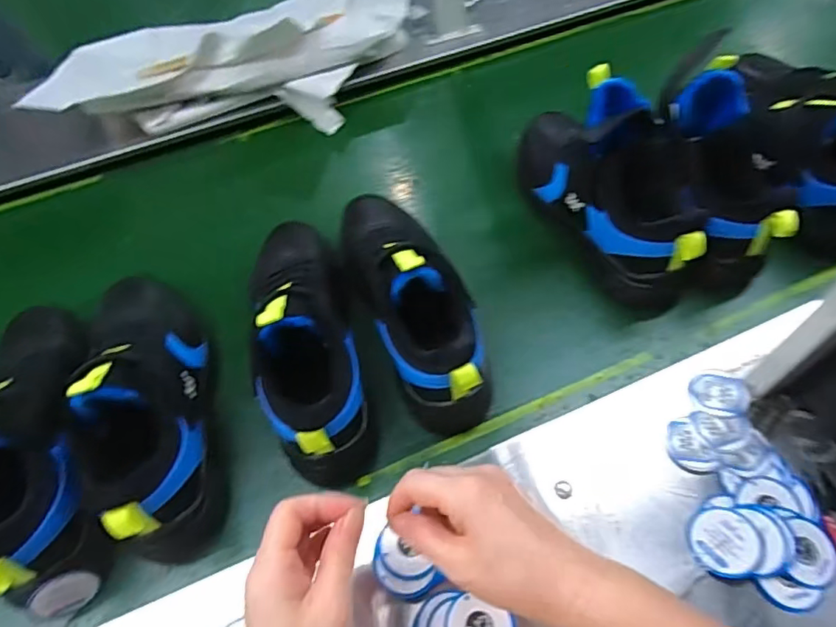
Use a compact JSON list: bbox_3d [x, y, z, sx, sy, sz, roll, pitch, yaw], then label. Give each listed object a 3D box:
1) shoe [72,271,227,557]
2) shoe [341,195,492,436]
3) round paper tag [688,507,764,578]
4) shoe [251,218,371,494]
[{"bbox_3d":[-0.250,0.056,0.469,0.122,0.122,0.291,-14,58,-6],"label":"shoe"},{"bbox_3d":[-0.010,-0.036,0.516,0.088,0.146,0.282,-18,58,-9],"label":"shoe"},{"bbox_3d":[0.235,0.173,0.402,0.048,0.006,0.051,-4,51,20],"label":"round paper tag"},{"bbox_3d":[-0.107,0.007,0.498,0.103,0.120,0.292,-11,58,-4],"label":"shoe"}]

